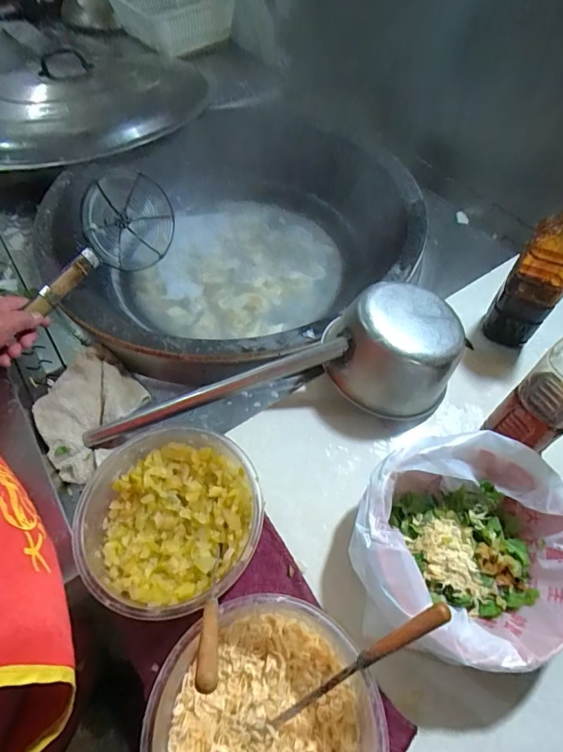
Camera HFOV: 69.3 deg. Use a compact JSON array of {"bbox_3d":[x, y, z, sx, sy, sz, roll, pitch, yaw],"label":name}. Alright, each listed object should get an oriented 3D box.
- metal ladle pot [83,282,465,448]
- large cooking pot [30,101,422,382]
[{"bbox_3d":[-0.020,0.006,0.500,0.457,0.107,0.127,-13,57,9],"label":"metal ladle pot"},{"bbox_3d":[-0.083,-0.231,0.693,0.490,0.204,0.536,31,63,19],"label":"large cooking pot"}]

